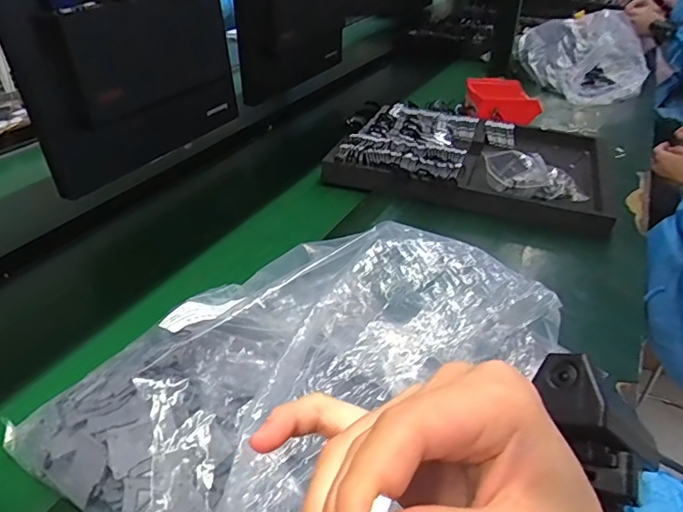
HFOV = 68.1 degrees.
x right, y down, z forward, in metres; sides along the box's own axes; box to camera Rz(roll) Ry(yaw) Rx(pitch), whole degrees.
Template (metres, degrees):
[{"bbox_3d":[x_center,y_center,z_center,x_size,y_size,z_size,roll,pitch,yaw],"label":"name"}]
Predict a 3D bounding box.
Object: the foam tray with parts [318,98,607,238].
[{"bbox_3d":[0.227,-0.173,0.852,0.441,0.065,0.327,11,36,17],"label":"foam tray with parts"}]

